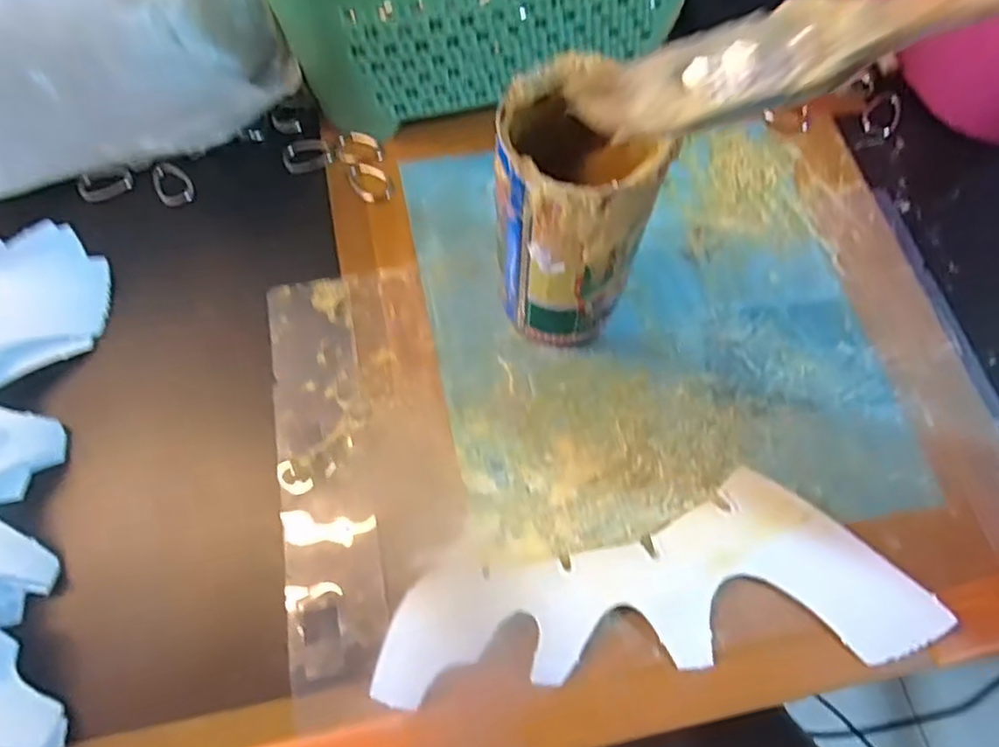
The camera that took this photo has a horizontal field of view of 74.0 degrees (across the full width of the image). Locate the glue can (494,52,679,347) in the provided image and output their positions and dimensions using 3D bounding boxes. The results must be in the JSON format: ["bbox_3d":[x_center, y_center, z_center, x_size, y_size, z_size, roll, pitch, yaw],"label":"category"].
[{"bbox_3d":[0.030,-0.068,0.292,0.060,0.136,0.065,0,67,0],"label":"glue can"}]

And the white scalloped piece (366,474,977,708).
[{"bbox_3d":[0.066,0.090,0.288,0.230,0.010,0.075,-4,68,-3],"label":"white scalloped piece"}]

